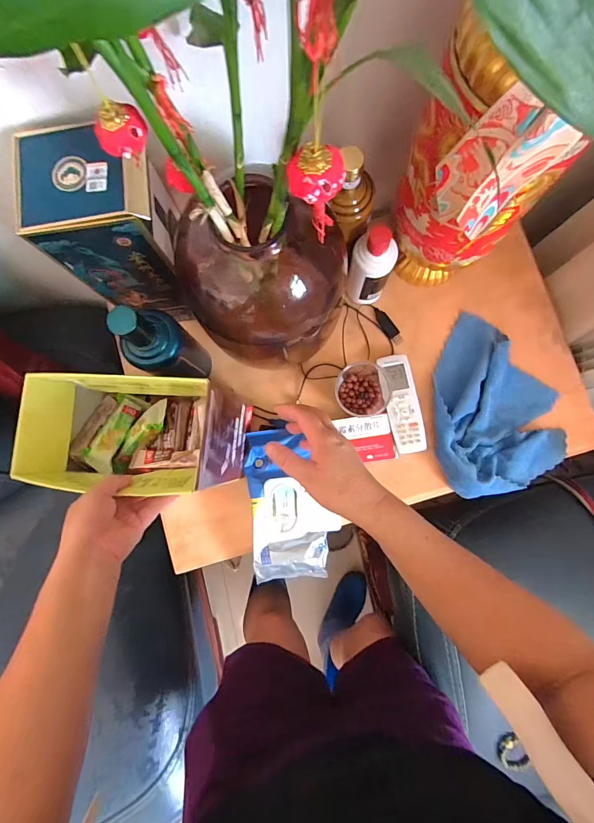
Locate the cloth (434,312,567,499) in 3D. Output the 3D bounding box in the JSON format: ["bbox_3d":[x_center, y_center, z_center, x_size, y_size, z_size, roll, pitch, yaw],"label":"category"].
[{"bbox_3d":[0.316,-0.016,0.582,0.191,0.030,0.276,-6,84,0],"label":"cloth"}]

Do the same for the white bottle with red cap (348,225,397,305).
[{"bbox_3d":[0.110,-0.212,0.548,0.061,0.148,0.049,5,84,1],"label":"white bottle with red cap"}]

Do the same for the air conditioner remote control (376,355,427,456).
[{"bbox_3d":[0.170,-0.014,0.589,0.052,0.016,0.159,-12,84,-1],"label":"air conditioner remote control"}]

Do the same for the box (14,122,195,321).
[{"bbox_3d":[-0.216,-0.219,0.443,0.130,0.176,0.105,-1,84,0],"label":"box"}]

